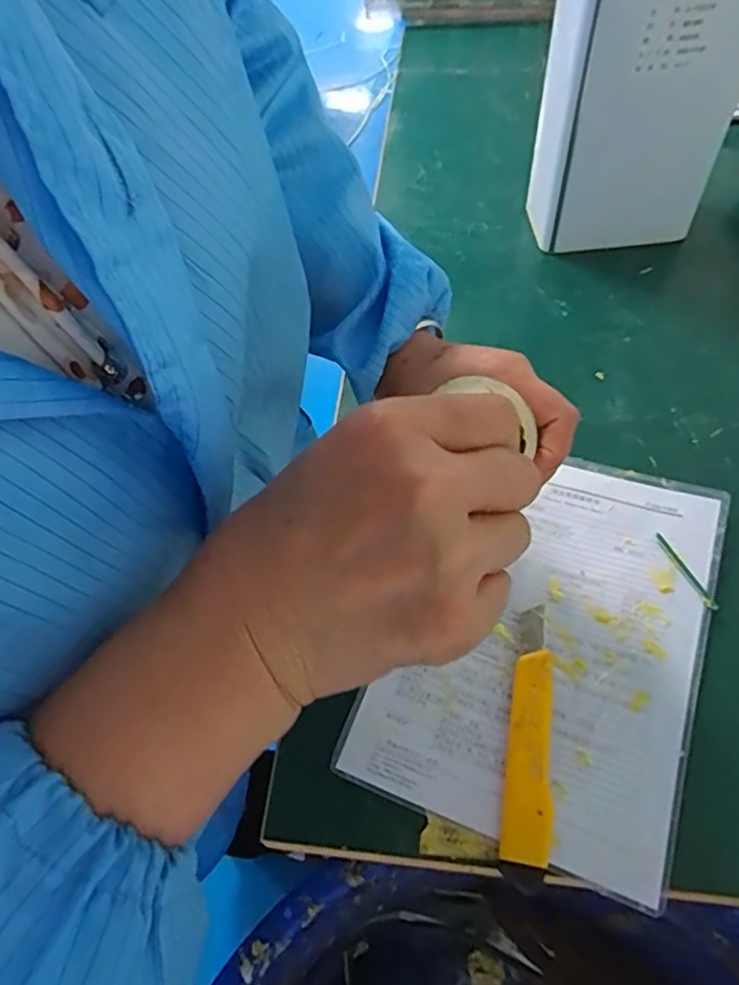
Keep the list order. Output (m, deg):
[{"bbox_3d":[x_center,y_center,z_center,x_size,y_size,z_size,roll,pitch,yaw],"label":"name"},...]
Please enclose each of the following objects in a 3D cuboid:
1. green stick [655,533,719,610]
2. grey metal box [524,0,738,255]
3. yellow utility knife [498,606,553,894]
[{"bbox_3d":[0.241,0.060,0.485,0.007,0.004,0.069,-22,59,-11],"label":"green stick"},{"bbox_3d":[0.260,-0.377,0.618,0.170,0.277,0.094,-6,57,0],"label":"grey metal box"},{"bbox_3d":[0.110,0.165,0.430,0.028,0.016,0.176,8,58,8],"label":"yellow utility knife"}]

